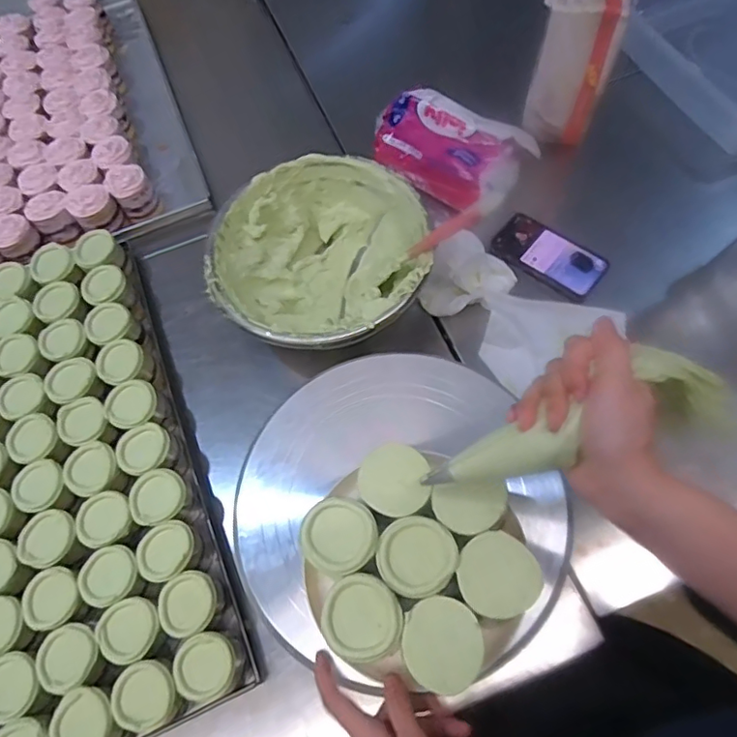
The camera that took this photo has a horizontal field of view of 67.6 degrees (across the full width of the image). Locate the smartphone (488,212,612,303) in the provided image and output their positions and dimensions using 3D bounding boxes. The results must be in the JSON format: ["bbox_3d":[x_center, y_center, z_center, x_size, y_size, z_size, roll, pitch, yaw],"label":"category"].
[{"bbox_3d":[0.240,-0.151,0.742,0.146,0.016,0.077,35,72,17],"label":"smartphone"}]

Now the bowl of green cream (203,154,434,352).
[{"bbox_3d":[-0.058,-0.128,0.692,0.256,0.104,0.258,-1,65,3],"label":"bowl of green cream"}]

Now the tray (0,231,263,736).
[{"bbox_3d":[-0.491,0.180,0.614,0.595,0.072,0.568,-23,66,-7],"label":"tray"}]

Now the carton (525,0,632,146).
[{"bbox_3d":[0.273,-0.411,0.750,0.104,0.185,0.062,7,66,6],"label":"carton"}]

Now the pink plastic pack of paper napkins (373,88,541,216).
[{"bbox_3d":[0.119,-0.324,0.781,0.211,0.093,0.128,33,71,16],"label":"pink plastic pack of paper napkins"}]

